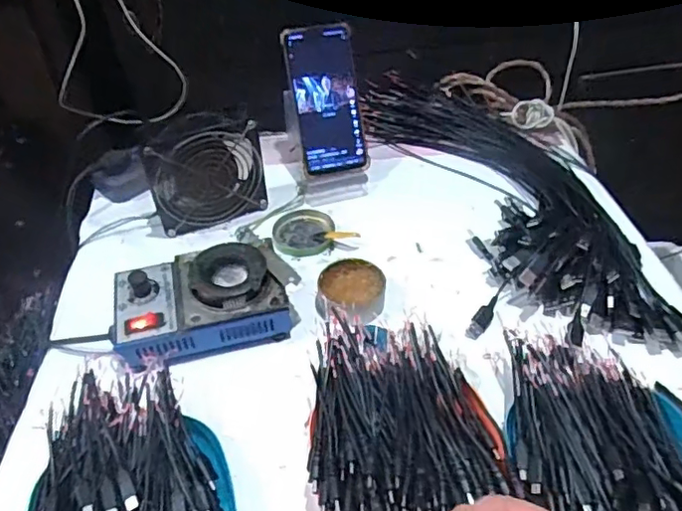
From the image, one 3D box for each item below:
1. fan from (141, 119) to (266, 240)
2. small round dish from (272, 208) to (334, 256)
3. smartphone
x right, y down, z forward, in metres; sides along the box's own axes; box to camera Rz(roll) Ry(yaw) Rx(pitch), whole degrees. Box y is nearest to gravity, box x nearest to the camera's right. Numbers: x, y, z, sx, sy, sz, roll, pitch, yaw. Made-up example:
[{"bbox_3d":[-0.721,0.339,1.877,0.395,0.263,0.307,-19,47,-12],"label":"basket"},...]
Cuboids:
[{"bbox_3d":[-0.145,-0.089,0.634,0.120,0.111,0.049,-15,47,-12],"label":"fan"},{"bbox_3d":[-0.042,-0.027,0.645,0.064,0.010,0.070,-1,46,1],"label":"small round dish"},{"bbox_3d":[-0.016,-0.179,0.678,0.076,0.171,0.011,-10,8,-7],"label":"smartphone"}]

